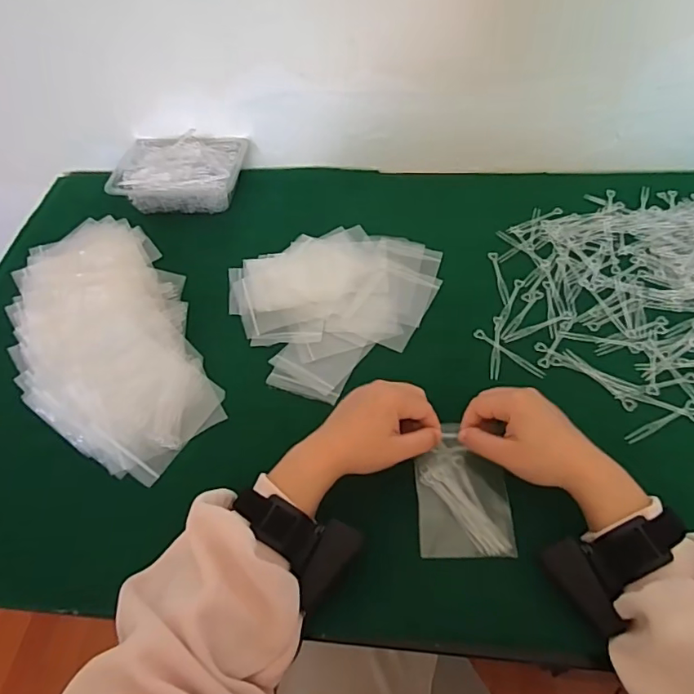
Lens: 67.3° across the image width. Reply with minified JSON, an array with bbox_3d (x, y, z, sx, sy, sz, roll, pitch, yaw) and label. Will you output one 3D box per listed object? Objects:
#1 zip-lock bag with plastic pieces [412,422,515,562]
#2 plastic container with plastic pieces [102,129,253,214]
[{"bbox_3d":[0.103,0.127,0.465,0.079,0.020,0.111,-1,54,3],"label":"zip-lock bag with plastic pieces"},{"bbox_3d":[-0.236,-0.252,0.749,0.180,0.048,0.116,2,54,6],"label":"plastic container with plastic pieces"}]

